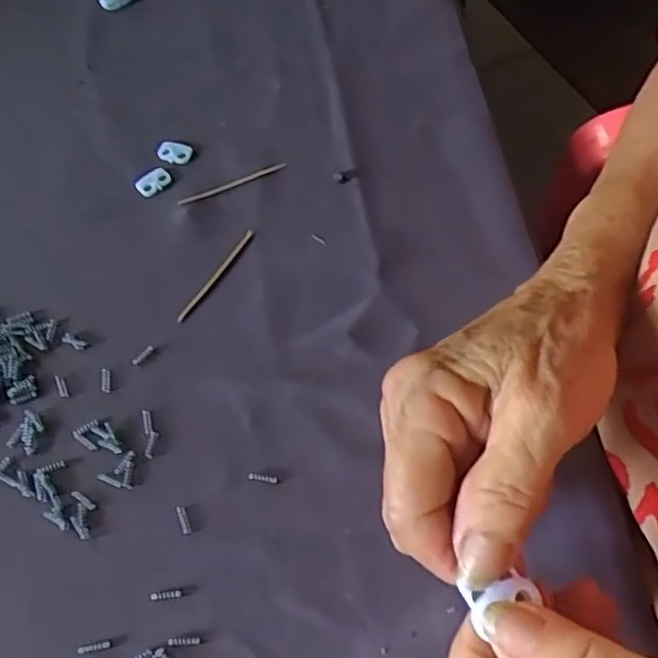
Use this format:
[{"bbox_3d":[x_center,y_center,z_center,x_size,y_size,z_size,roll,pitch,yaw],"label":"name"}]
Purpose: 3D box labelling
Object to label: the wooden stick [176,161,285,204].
[{"bbox_3d":[-0.052,-0.079,0.363,0.060,0.004,0.004,-23,62,-10],"label":"wooden stick"}]

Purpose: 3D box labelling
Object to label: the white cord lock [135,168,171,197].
[{"bbox_3d":[-0.095,-0.080,0.365,0.019,0.004,0.011,-41,67,-19],"label":"white cord lock"}]

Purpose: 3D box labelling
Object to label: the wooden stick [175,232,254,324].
[{"bbox_3d":[-0.057,-0.027,0.338,0.004,0.004,0.060,29,66,18],"label":"wooden stick"}]

